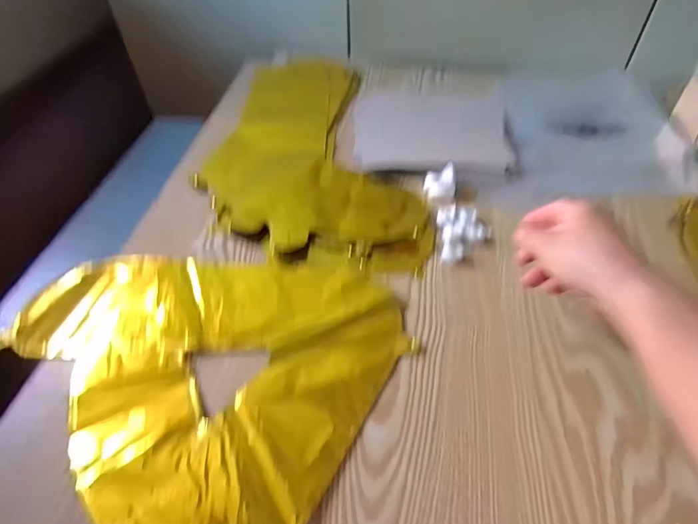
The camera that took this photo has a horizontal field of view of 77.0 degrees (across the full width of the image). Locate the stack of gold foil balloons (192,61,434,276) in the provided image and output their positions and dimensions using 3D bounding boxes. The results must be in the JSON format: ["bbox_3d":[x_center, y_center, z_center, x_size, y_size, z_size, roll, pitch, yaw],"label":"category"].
[{"bbox_3d":[-0.034,-0.171,0.597,0.272,0.019,0.443,4,48,4],"label":"stack of gold foil balloons"}]

